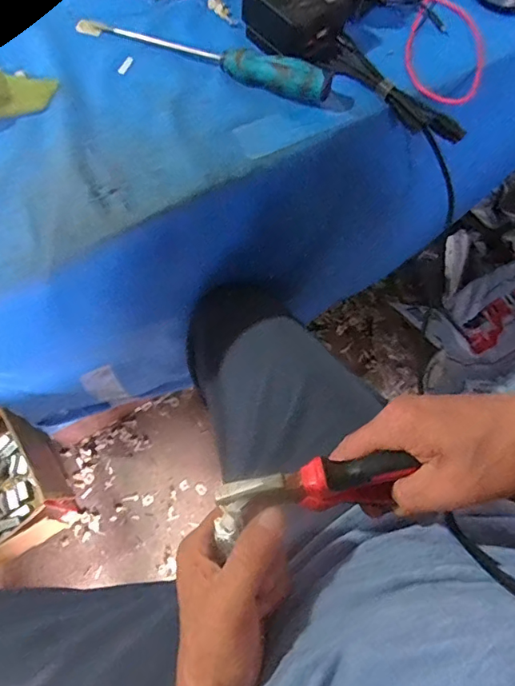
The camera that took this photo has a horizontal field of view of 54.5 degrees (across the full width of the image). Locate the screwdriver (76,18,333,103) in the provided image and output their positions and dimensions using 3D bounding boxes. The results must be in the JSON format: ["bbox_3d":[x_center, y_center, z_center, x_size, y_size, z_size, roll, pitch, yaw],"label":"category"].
[{"bbox_3d":[-0.056,-0.282,0.481,0.266,0.025,0.025,21,68,8],"label":"screwdriver"}]

